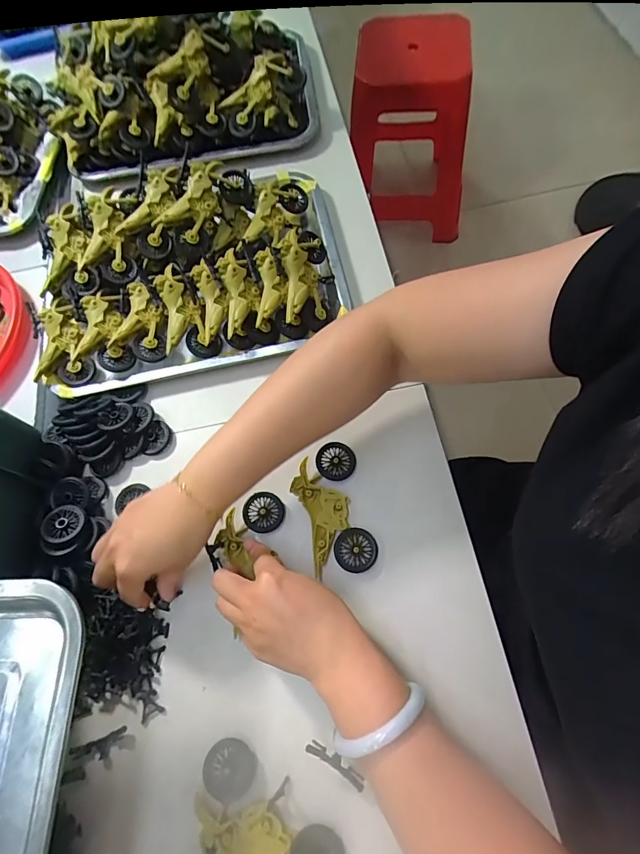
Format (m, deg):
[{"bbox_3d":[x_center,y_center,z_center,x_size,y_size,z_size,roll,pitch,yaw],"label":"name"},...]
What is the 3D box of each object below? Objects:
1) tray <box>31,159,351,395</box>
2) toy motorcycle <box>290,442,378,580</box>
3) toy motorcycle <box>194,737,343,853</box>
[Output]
[{"bbox_3d":[-0.156,-0.186,0.458,0.347,0.063,0.241,-14,69,1],"label":"tray"},{"bbox_3d":[0.011,0.075,0.386,0.060,0.011,0.115,-13,69,1],"label":"toy motorcycle"},{"bbox_3d":[-0.041,0.298,0.303,0.116,0.020,0.077,19,73,13],"label":"toy motorcycle"}]

